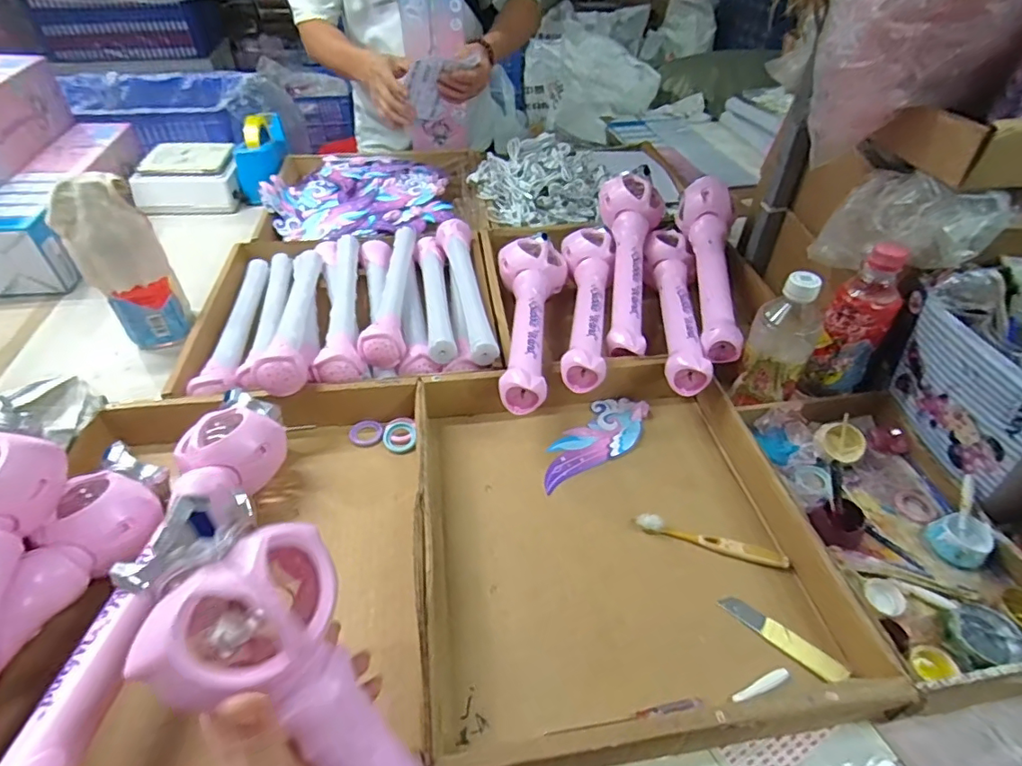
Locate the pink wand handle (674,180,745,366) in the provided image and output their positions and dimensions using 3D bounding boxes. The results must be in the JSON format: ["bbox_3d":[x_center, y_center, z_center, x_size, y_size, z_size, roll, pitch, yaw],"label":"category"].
[{"bbox_3d":[0.272,-0.166,0.703,0.067,0.086,0.324,6,44,5],"label":"pink wand handle"}]

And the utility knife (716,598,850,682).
[{"bbox_3d":[0.228,0.214,0.445,0.100,0.008,0.019,34,53,29],"label":"utility knife"}]

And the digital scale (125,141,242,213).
[{"bbox_3d":[-0.612,-0.392,1.005,0.184,0.081,0.134,-8,45,-9],"label":"digital scale"}]

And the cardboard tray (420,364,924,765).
[{"bbox_3d":[0.090,0.128,0.500,0.339,0.054,0.373,-6,44,-7],"label":"cardboard tray"}]

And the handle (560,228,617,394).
[{"bbox_3d":[0.100,-0.121,0.702,0.070,0.046,0.341,6,44,5],"label":"handle"}]

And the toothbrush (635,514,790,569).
[{"bbox_3d":[0.192,0.152,0.506,0.139,0.008,0.018,15,46,14],"label":"toothbrush"}]

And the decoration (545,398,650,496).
[{"bbox_3d":[0.095,0.068,0.601,0.072,0.013,0.166,31,52,28],"label":"decoration"}]

